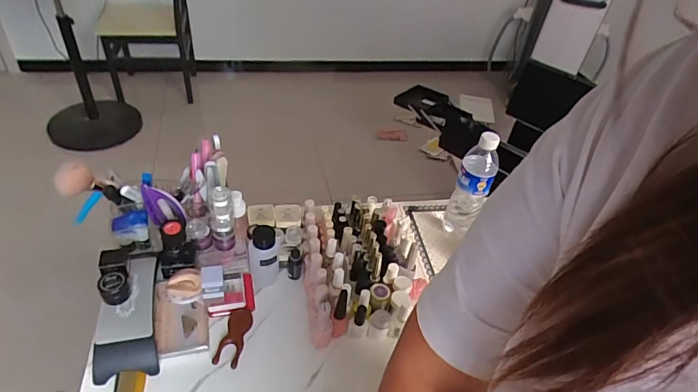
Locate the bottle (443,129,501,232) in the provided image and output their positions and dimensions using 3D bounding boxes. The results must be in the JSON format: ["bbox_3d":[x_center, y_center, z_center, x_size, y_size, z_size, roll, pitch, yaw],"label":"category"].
[{"bbox_3d":[0.230,-0.019,0.846,0.067,0.226,0.062,16,44,15],"label":"bottle"}]

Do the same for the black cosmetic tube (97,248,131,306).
[{"bbox_3d":[-0.341,0.112,0.659,0.036,0.034,0.098,-13,44,-15],"label":"black cosmetic tube"}]

